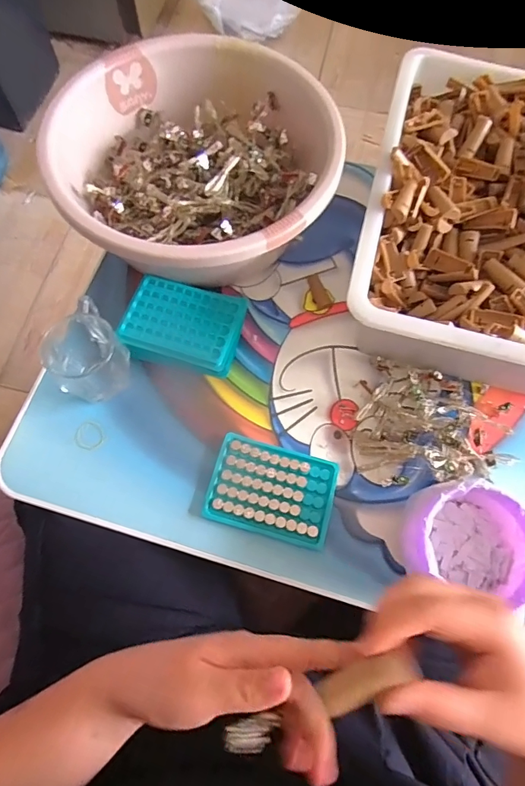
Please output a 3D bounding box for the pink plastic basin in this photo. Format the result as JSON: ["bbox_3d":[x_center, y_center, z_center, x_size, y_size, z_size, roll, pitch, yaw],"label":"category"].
[{"bbox_3d":[-0.068,-0.272,0.526,0.308,0.125,0.308,1,70,-2],"label":"pink plastic basin"}]

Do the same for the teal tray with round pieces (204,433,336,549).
[{"bbox_3d":[0.011,0.104,0.458,0.131,0.009,0.095,15,70,3],"label":"teal tray with round pieces"}]

